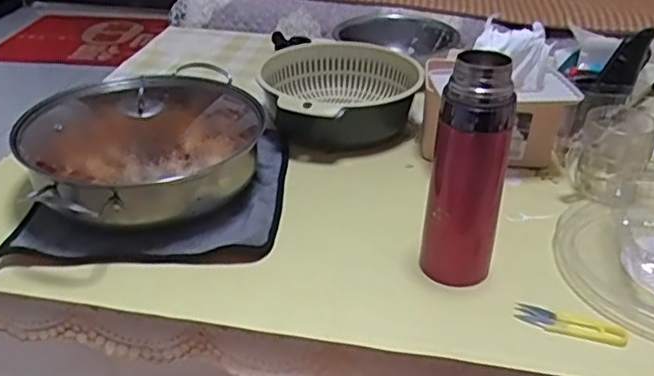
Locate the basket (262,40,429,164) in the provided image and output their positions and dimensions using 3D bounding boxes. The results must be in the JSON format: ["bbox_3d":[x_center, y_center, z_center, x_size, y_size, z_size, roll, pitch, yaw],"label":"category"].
[{"bbox_3d":[0.023,-0.124,0.894,0.209,0.079,0.219,-5,32,-10],"label":"basket"}]

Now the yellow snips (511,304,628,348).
[{"bbox_3d":[0.216,0.121,0.575,0.093,0.008,0.023,11,33,16],"label":"yellow snips"}]

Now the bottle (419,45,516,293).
[{"bbox_3d":[0.129,-0.011,0.587,0.058,0.218,0.051,16,35,23],"label":"bottle"}]

